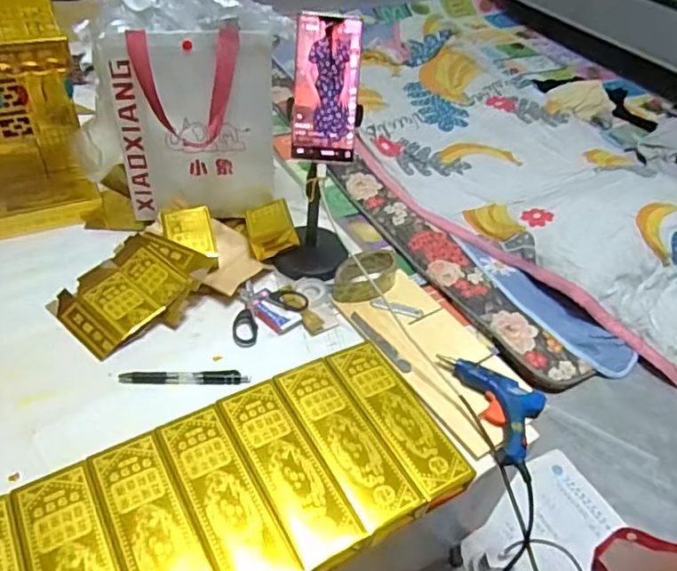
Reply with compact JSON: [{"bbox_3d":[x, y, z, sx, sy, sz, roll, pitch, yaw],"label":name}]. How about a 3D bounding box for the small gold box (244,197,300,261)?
[{"bbox_3d":[-0.099,-0.084,0.819,0.067,0.045,0.076,-9,46,-16],"label":"small gold box"}]

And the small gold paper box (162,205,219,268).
[{"bbox_3d":[-0.205,-0.068,0.774,0.066,0.017,0.112,-9,46,-15],"label":"small gold paper box"}]

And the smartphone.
[{"bbox_3d":[-0.012,-0.220,0.626,0.072,0.156,0.005,3,13,-4],"label":"smartphone"}]

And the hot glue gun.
[{"bbox_3d":[0.191,0.130,0.641,0.083,0.019,0.151,-11,47,-17],"label":"hot glue gun"}]

